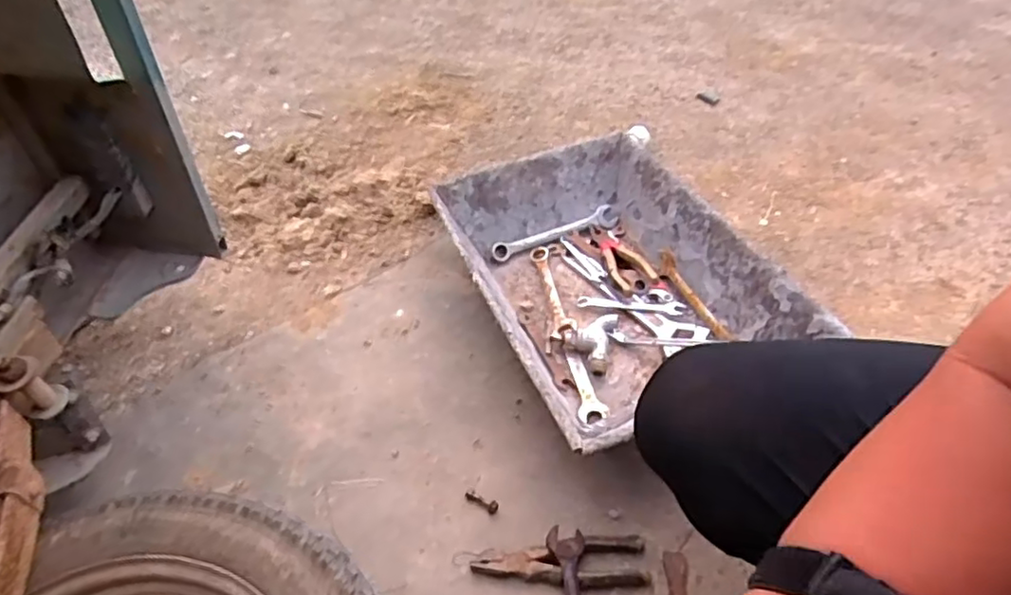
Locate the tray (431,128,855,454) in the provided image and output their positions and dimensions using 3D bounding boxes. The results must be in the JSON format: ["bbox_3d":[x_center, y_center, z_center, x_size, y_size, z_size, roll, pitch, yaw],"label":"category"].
[{"bbox_3d":[0.120,-0.019,0.826,0.311,0.121,0.454,-18,47,-15],"label":"tray"}]

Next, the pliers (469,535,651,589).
[{"bbox_3d":[0.052,0.255,0.625,0.164,0.017,0.045,-2,45,1],"label":"pliers"}]

